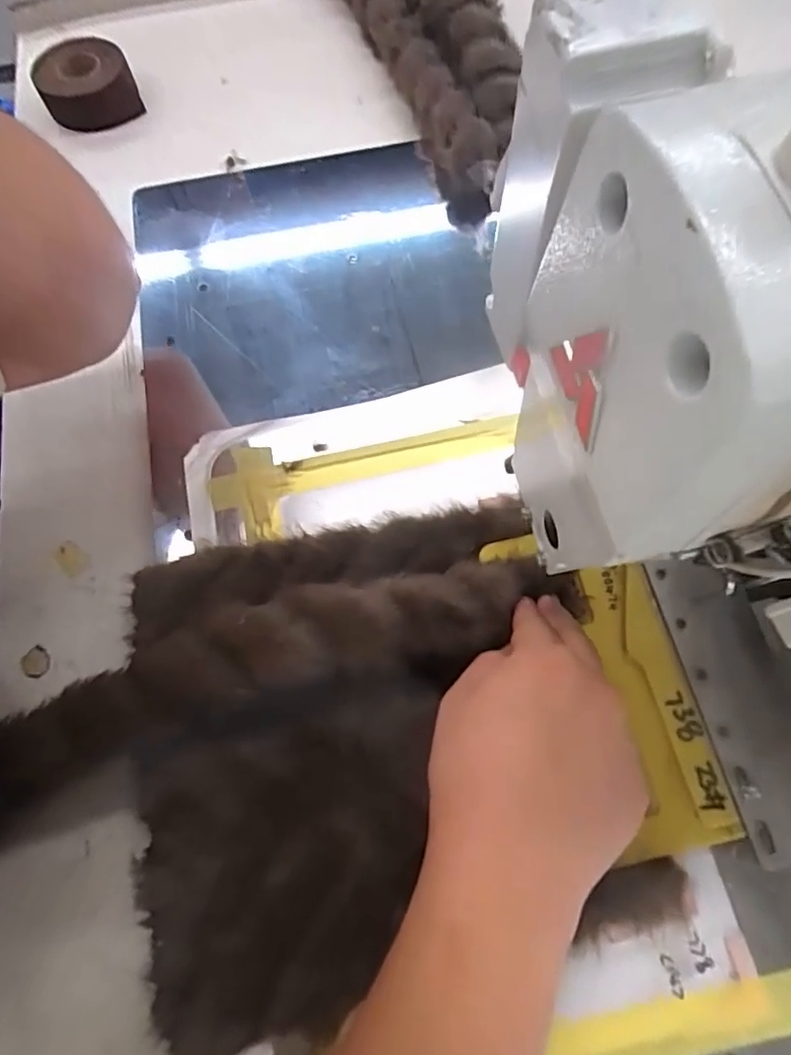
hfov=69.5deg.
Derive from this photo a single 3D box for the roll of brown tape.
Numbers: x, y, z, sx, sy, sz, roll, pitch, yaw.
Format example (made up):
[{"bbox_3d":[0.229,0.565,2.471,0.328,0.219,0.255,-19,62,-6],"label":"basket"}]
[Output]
[{"bbox_3d":[-0.299,-0.428,0.554,0.086,0.035,0.075,-23,71,-7],"label":"roll of brown tape"}]

